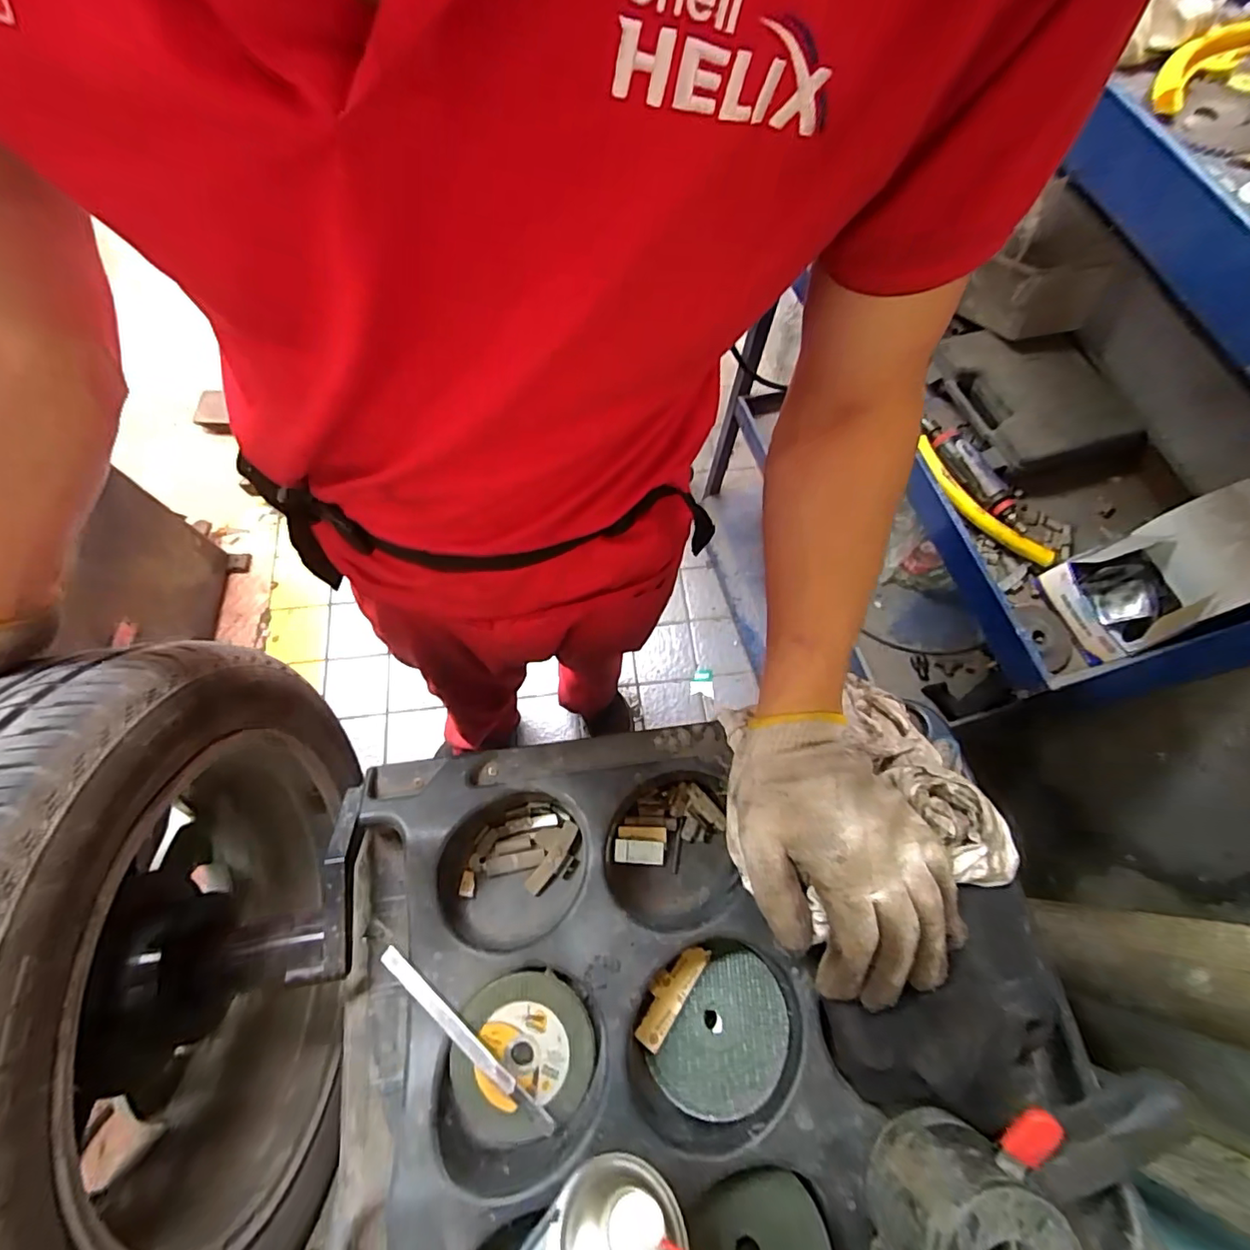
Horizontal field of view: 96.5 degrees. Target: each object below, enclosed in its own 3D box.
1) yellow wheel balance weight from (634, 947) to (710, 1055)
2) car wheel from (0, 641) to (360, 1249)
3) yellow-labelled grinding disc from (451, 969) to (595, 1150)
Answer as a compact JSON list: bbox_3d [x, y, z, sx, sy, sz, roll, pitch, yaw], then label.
[{"bbox_3d":[0.032,0.267,0.407,0.024,0.008,0.073,34,71,11],"label":"yellow wheel balance weight"},{"bbox_3d":[-0.425,0.305,0.483,0.181,0.494,0.529,-8,68,-5],"label":"car wheel"},{"bbox_3d":[-0.072,0.294,0.385,0.096,0.015,0.089,-15,70,-8],"label":"yellow-labelled grinding disc"}]

